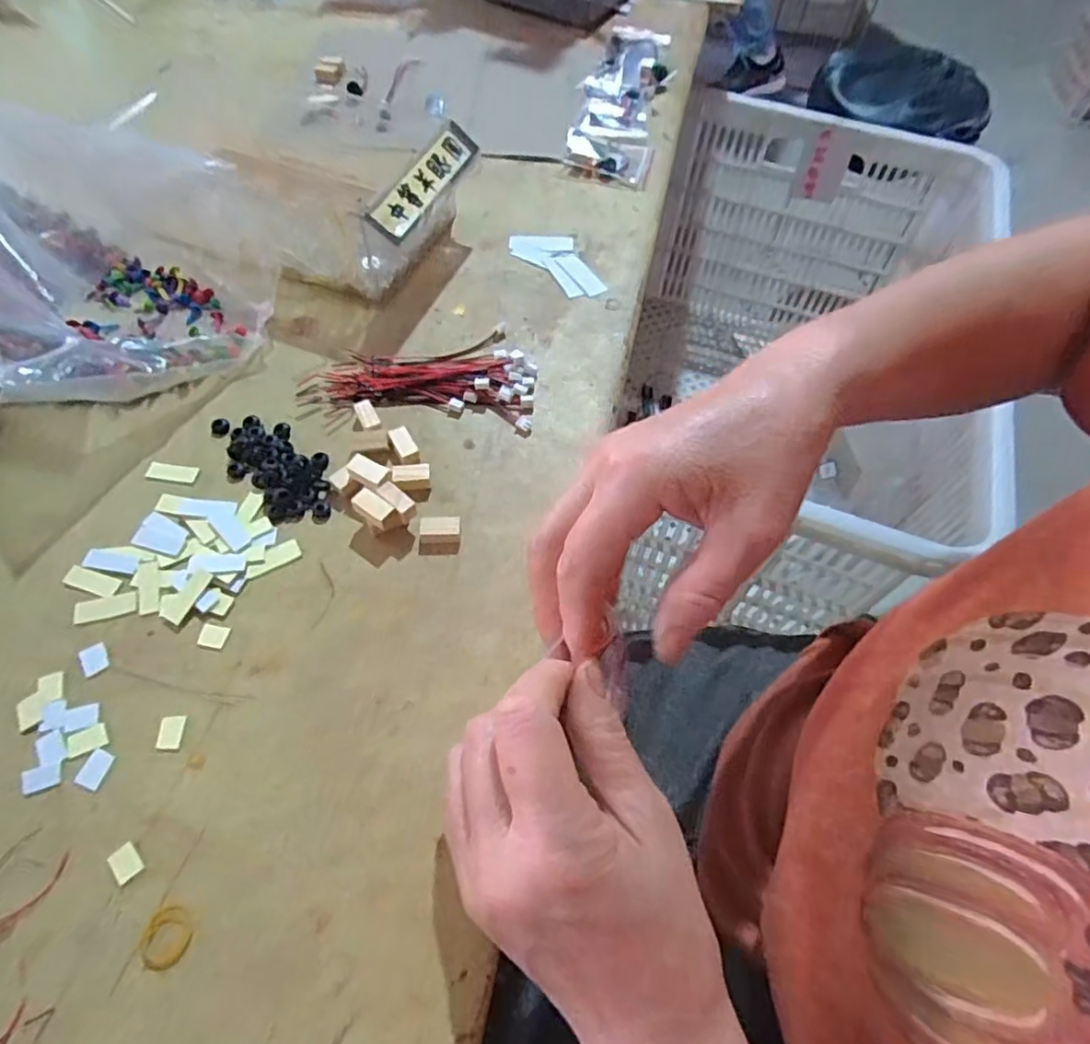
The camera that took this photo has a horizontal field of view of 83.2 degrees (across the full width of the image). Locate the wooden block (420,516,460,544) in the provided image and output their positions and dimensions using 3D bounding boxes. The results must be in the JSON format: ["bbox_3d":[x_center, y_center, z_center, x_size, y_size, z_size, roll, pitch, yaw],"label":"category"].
[{"bbox_3d":[-0.055,0.004,0.325,0.021,0.008,0.013,-3,59,-4],"label":"wooden block"}]

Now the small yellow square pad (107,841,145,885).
[{"bbox_3d":[-0.168,0.137,0.247,0.013,0.004,0.010,39,61,24],"label":"small yellow square pad"}]

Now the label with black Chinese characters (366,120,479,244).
[{"bbox_3d":[-0.077,-0.217,0.391,0.025,0.005,0.114,34,61,-14],"label":"label with black Chinese characters"}]

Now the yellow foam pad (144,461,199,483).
[{"bbox_3d":[-0.207,-0.028,0.340,0.028,0.004,0.011,9,59,3],"label":"yellow foam pad"}]

